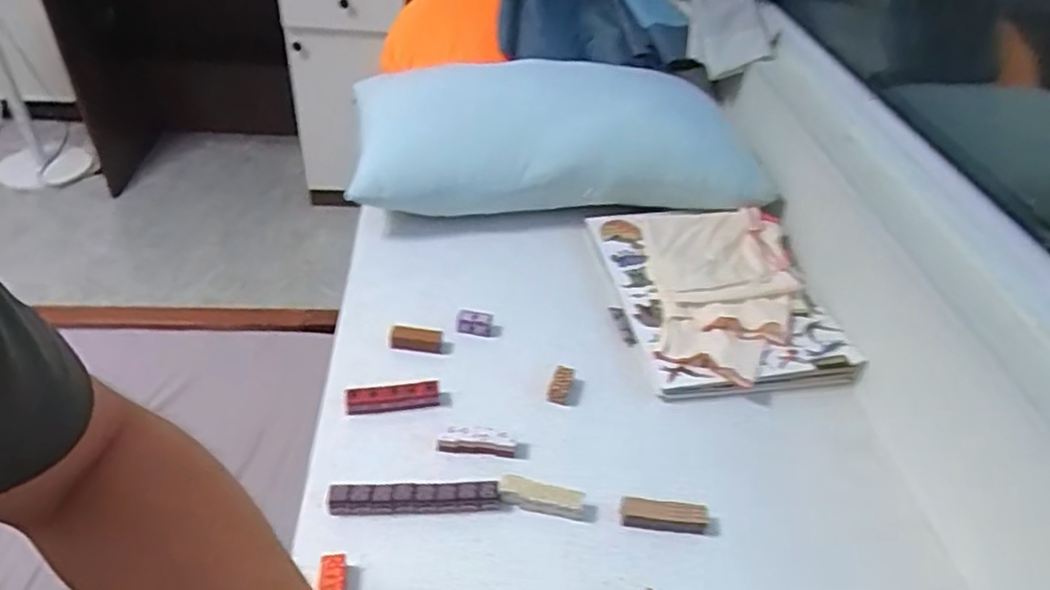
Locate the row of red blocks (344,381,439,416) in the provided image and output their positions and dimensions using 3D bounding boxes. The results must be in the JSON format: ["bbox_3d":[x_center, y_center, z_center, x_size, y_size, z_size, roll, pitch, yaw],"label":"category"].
[{"bbox_3d":[-0.147,0.114,0.743,0.101,0.022,0.023,-5,41,-13],"label":"row of red blocks"}]

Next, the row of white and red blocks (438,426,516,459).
[{"bbox_3d":[-0.050,0.155,0.708,0.080,0.024,0.027,2,40,-4],"label":"row of white and red blocks"}]

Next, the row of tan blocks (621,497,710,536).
[{"bbox_3d":[0.137,0.216,0.653,0.084,0.020,0.024,7,40,1],"label":"row of tan blocks"}]

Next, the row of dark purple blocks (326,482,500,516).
[{"bbox_3d":[-0.106,0.197,0.640,0.159,0.021,0.025,2,40,-5],"label":"row of dark purple blocks"}]

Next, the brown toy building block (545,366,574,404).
[{"bbox_3d":[0.042,0.103,0.771,0.025,0.025,0.041,12,40,8],"label":"brown toy building block"}]

